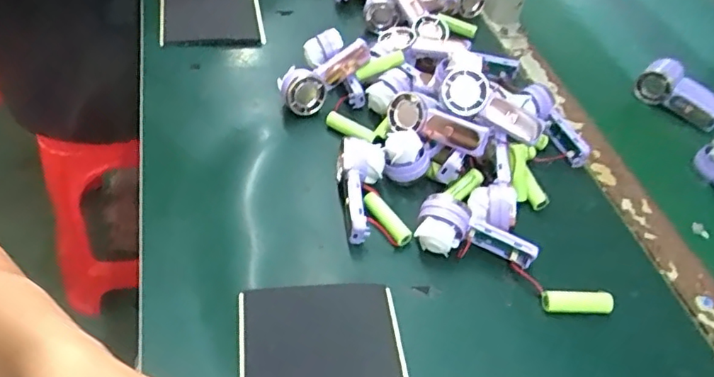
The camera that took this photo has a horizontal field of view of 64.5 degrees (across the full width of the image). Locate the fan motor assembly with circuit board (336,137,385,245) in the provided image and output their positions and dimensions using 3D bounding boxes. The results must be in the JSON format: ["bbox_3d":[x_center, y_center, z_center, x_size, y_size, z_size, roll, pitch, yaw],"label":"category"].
[{"bbox_3d":[0.000,0.002,0.456,0.037,0.035,0.085,7,46,-1],"label":"fan motor assembly with circuit board"}]

